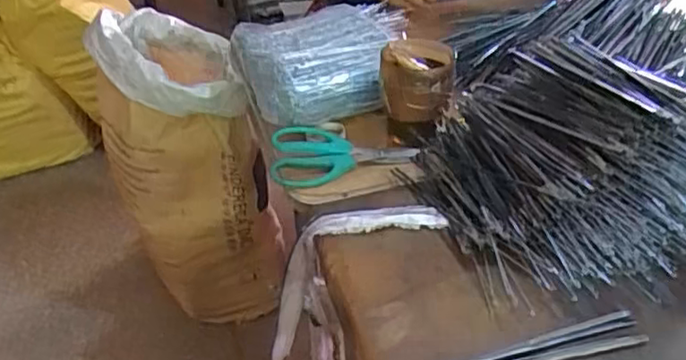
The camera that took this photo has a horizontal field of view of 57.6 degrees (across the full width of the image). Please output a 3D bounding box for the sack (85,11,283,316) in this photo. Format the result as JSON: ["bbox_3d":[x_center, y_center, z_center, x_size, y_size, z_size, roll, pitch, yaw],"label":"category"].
[{"bbox_3d":[-0.296,-0.031,1.211,0.251,0.549,0.345,-15,39,-16],"label":"sack"}]

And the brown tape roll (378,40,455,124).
[{"bbox_3d":[0.085,-0.116,0.726,0.082,0.065,0.086,2,38,7],"label":"brown tape roll"}]

